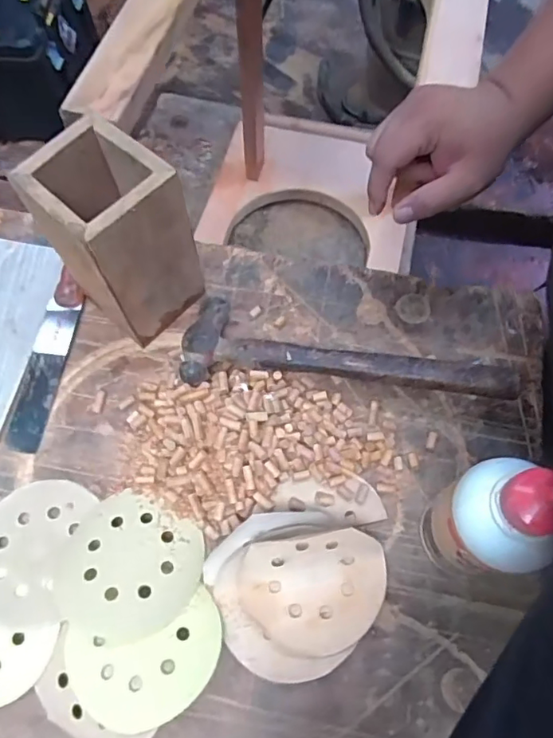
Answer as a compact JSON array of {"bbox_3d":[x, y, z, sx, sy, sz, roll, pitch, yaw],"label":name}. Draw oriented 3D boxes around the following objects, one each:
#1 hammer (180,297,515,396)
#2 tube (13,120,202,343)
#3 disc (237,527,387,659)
[{"bbox_3d":[0.062,-0.019,0.499,0.299,0.057,0.094,4,66,1],"label":"hammer"},{"bbox_3d":[-0.133,-0.109,0.468,0.090,0.179,0.092,35,70,13],"label":"tube"},{"bbox_3d":[0.032,0.182,0.431,0.118,0.026,0.087,-8,67,-5],"label":"disc"}]

